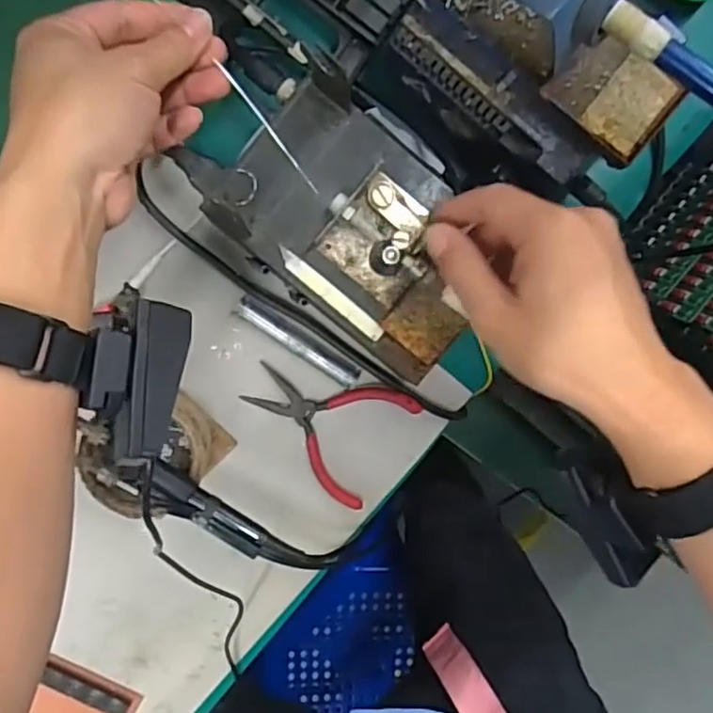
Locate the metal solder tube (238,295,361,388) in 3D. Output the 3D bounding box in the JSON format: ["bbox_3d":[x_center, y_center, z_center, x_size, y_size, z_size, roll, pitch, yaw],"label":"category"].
[{"bbox_3d":[-0.041,-0.011,0.484,0.100,0.016,0.018,34,96,-8],"label":"metal solder tube"}]

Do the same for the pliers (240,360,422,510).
[{"bbox_3d":[-0.024,0.046,0.494,0.117,0.016,0.096,32,96,-8],"label":"pliers"}]

